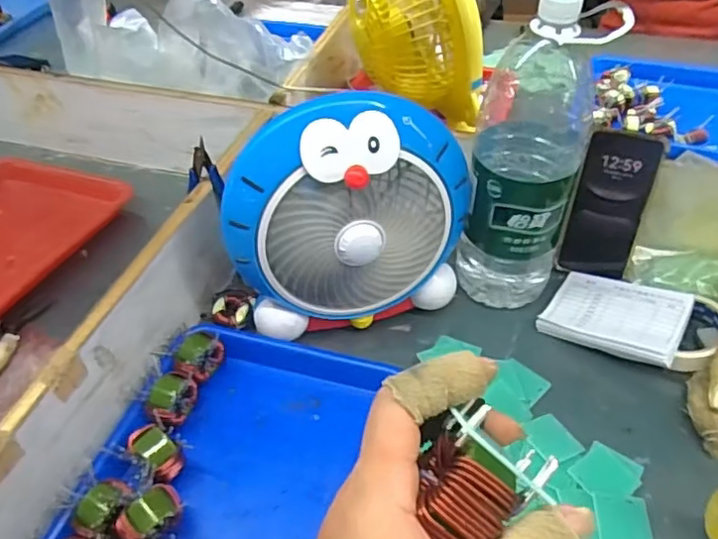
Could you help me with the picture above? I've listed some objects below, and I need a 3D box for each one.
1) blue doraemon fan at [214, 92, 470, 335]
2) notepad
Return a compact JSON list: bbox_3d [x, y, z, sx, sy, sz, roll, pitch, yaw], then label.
[{"bbox_3d":[-0.006,-0.045,0.586,0.231,0.232,0.081,-19,47,-16],"label":"blue doraemon fan"},{"bbox_3d":[0.270,0.046,0.637,0.131,0.013,0.104,13,41,35],"label":"notepad"}]

